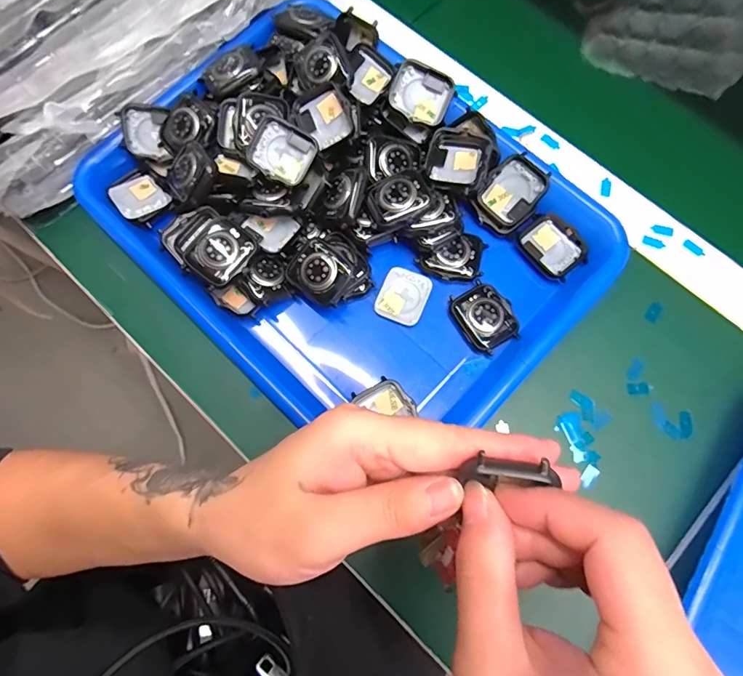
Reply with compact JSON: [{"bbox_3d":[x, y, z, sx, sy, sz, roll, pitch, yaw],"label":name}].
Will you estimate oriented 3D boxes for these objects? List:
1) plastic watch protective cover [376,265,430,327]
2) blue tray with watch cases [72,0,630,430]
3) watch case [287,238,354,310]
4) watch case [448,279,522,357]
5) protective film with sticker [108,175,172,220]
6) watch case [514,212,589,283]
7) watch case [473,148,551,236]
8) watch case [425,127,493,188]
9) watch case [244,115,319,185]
[{"bbox_3d":[0.023,-0.030,0.317,0.033,0.005,0.039,22,77,7],"label":"plastic watch protective cover"},{"bbox_3d":[-0.019,-0.085,0.314,0.325,0.046,0.249,43,80,11],"label":"blue tray with watch cases"},{"bbox_3d":[-0.035,-0.044,0.301,0.043,0.011,0.034,42,80,11],"label":"watch case"},{"bbox_3d":[0.078,-0.014,0.308,0.037,0.011,0.045,-31,77,-7],"label":"watch case"},{"bbox_3d":[-0.172,-0.105,0.329,0.035,0.006,0.035,-34,66,-25],"label":"protective film with sticker"},{"bbox_3d":[0.130,-0.066,0.320,0.035,0.012,0.046,-38,78,-8],"label":"watch case"},{"bbox_3d":[0.100,-0.103,0.320,0.040,0.009,0.050,44,107,4],"label":"watch case"},{"bbox_3d":[0.061,-0.125,0.309,0.044,0.013,0.042,8,90,1],"label":"watch case"},{"bbox_3d":[-0.062,-0.128,0.308,0.041,0.009,0.037,28,95,-11],"label":"watch case"}]

